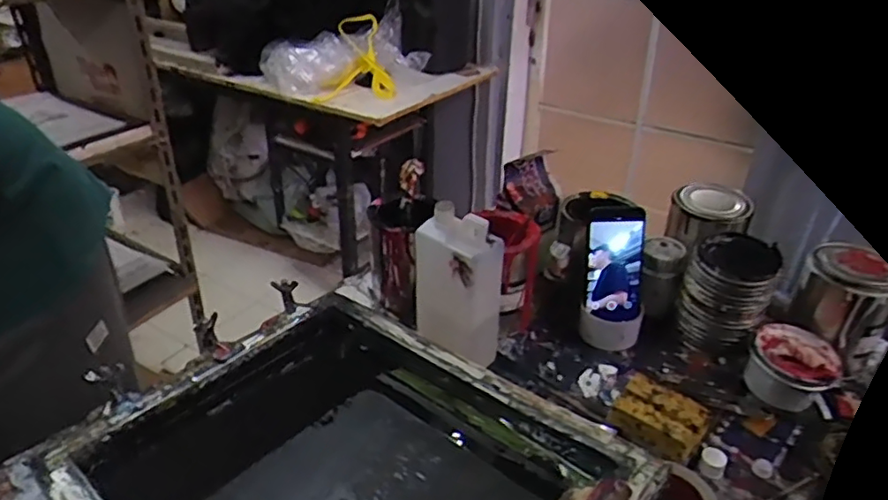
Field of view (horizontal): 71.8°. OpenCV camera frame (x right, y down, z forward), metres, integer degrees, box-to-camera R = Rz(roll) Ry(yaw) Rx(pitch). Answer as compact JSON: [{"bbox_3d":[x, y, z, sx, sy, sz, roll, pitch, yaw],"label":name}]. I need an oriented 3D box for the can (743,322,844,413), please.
[{"bbox_3d":[0.434,0.149,0.769,0.094,0.071,0.090,0,32,0],"label":"can"}]

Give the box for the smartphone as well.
[{"bbox_3d":[0.228,0.018,0.812,0.075,0.157,0.016,-3,20,-3],"label":"smartphone"}]

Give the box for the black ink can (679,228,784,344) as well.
[{"bbox_3d":[0.371,0.055,0.811,0.102,0.131,0.090,15,35,22],"label":"black ink can"}]

